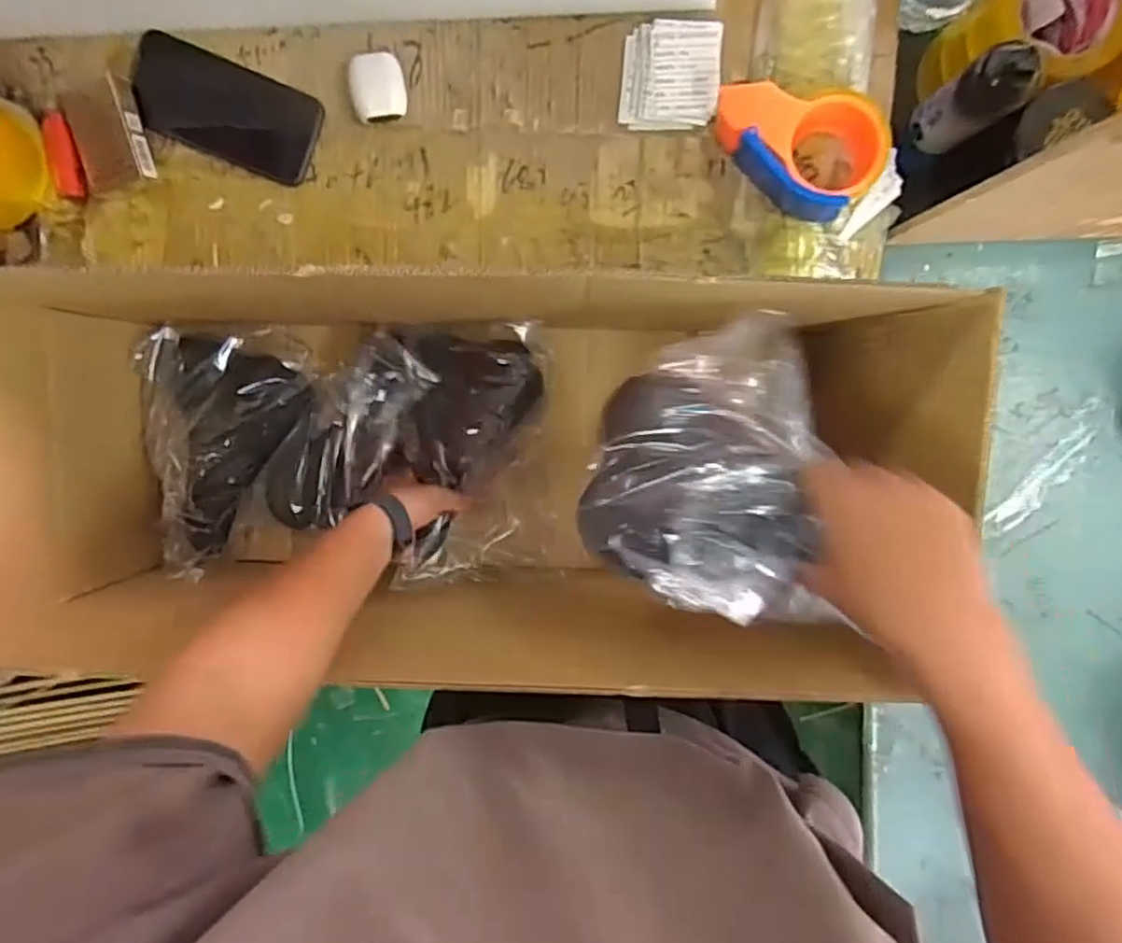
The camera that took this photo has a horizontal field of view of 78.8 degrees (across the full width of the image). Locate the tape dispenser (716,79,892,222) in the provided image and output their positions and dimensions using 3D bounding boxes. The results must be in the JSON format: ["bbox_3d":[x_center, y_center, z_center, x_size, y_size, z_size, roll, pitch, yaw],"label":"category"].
[{"bbox_3d":[0.197,-0.272,0.583,0.139,0.061,0.088,12,99,0],"label":"tape dispenser"}]

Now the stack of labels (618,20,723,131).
[{"bbox_3d":[0.098,-0.353,0.610,0.085,0.014,0.089,3,99,2],"label":"stack of labels"}]

